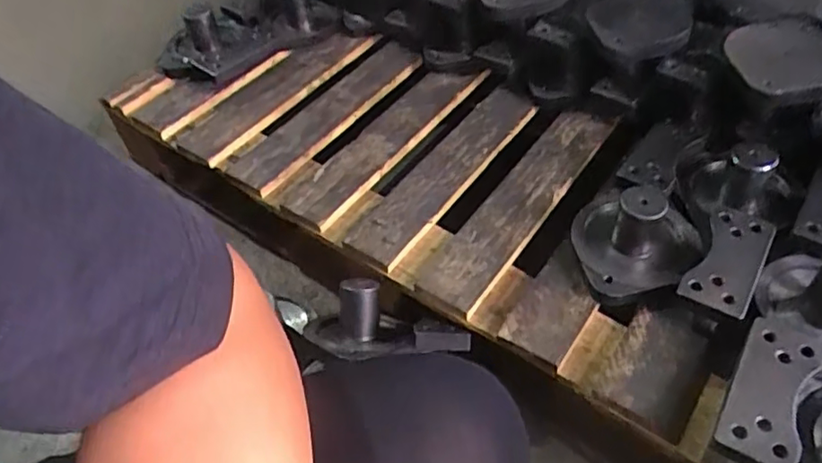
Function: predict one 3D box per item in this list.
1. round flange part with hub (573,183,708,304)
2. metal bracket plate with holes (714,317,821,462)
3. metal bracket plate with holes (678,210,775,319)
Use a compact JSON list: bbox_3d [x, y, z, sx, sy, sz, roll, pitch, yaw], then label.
[{"bbox_3d":[0.245,0.007,0.688,0.133,0.089,0.126,-3,48,3],"label":"round flange part with hub"},{"bbox_3d":[0.324,0.139,0.556,0.063,0.014,0.142,24,57,23],"label":"metal bracket plate with holes"},{"bbox_3d":[0.335,0.029,0.658,0.063,0.012,0.134,25,55,25],"label":"metal bracket plate with holes"}]

